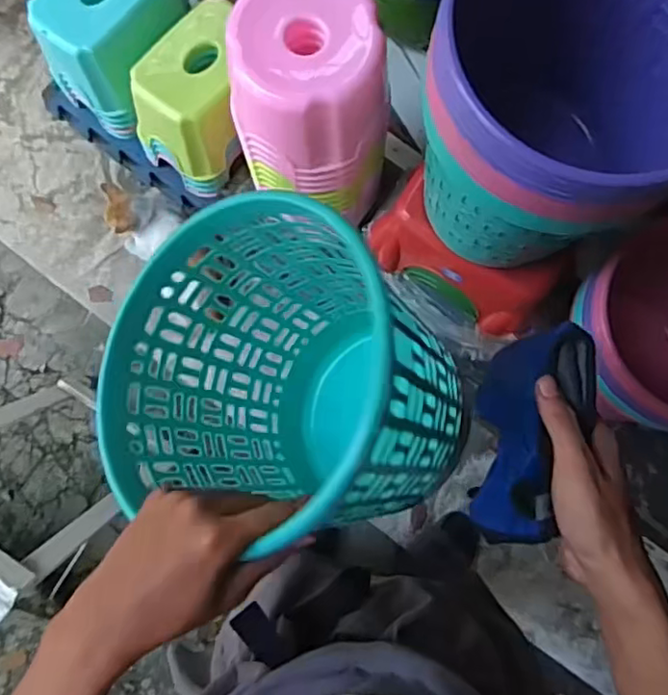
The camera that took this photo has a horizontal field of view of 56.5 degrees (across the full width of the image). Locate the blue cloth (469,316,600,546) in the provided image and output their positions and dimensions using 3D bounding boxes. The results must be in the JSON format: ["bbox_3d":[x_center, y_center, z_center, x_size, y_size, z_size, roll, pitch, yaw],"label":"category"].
[{"bbox_3d":[0.141,0.066,0.453,0.064,0.079,0.166,14,97,1],"label":"blue cloth"}]

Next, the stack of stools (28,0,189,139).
[{"bbox_3d":[-0.368,-0.524,1.039,0.153,0.189,0.241,29,82,6],"label":"stack of stools"}]

